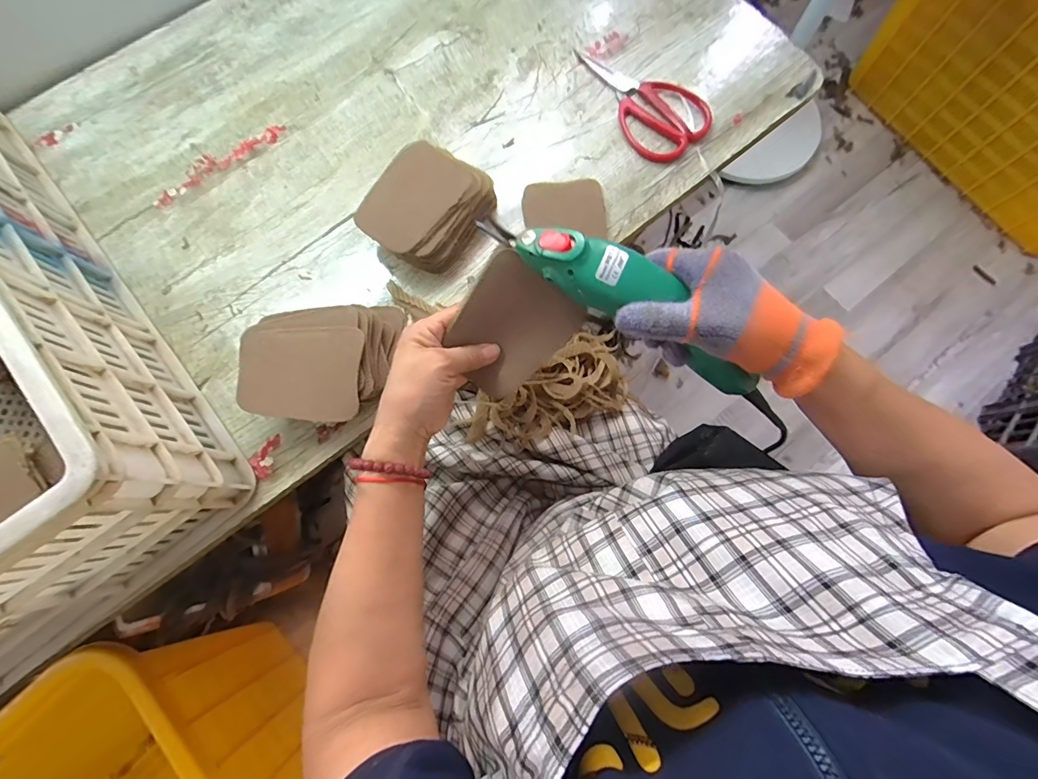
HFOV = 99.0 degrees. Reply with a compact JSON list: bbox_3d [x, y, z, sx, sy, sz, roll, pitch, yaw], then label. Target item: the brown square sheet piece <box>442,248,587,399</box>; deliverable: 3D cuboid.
[{"bbox_3d":[-0.010,-0.048,0.368,0.089,0.007,0.106,35,104,-20],"label":"brown square sheet piece"}]

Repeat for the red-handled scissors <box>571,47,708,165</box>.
[{"bbox_3d":[0.150,-0.354,0.531,0.098,0.012,0.183,-27,77,-6],"label":"red-handled scissors"}]

